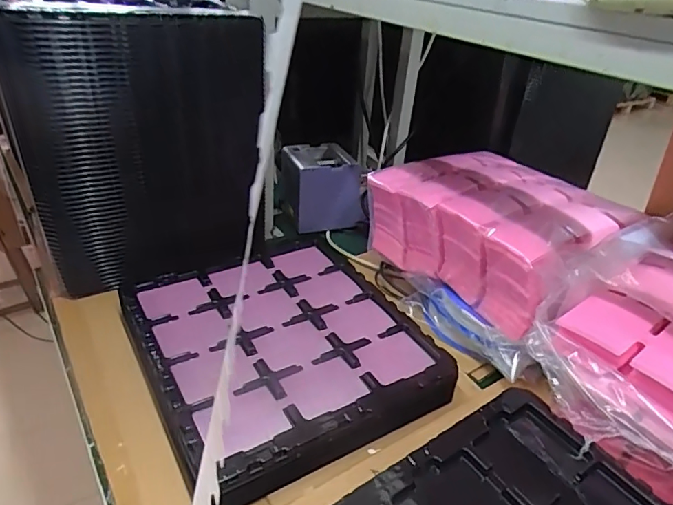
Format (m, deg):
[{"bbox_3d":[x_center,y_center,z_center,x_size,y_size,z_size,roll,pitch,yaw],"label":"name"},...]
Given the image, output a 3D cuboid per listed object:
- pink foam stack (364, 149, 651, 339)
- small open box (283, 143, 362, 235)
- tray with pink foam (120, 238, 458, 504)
[{"bbox_3d":[0.243,-0.027,0.748,0.248,0.158,0.336,-18,39,-31],"label":"pink foam stack"},{"bbox_3d":[-0.035,-0.139,1.024,0.136,0.136,0.145,-7,34,-17],"label":"small open box"},{"bbox_3d":[-0.083,0.120,0.678,0.340,0.064,0.375,-16,38,-29],"label":"tray with pink foam"}]

